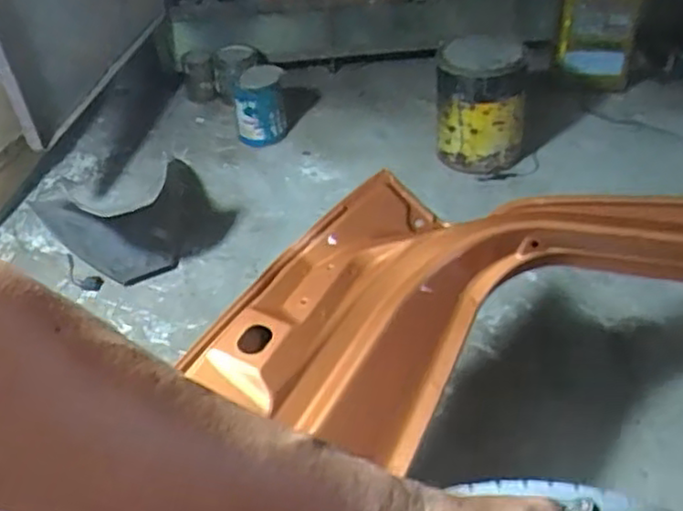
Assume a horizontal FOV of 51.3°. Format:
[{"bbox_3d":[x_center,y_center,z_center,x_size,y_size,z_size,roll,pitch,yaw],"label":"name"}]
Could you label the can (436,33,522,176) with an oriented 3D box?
[{"bbox_3d":[0.267,-0.300,1.368,0.166,0.231,0.153,3,42,8],"label":"can"}]

